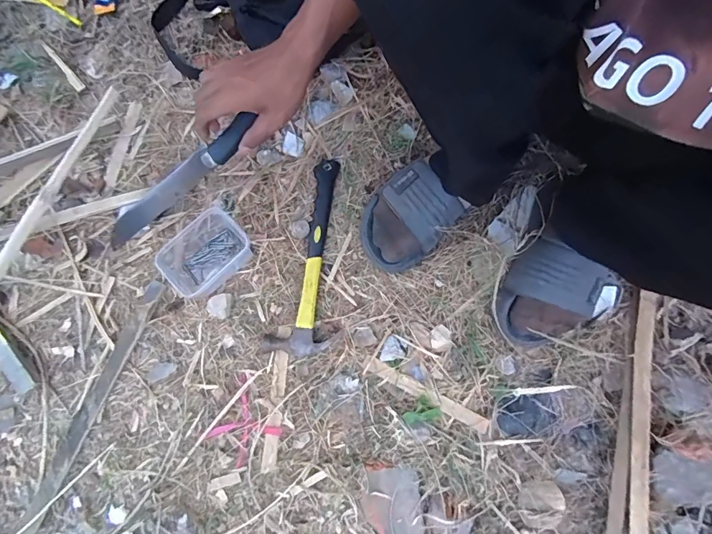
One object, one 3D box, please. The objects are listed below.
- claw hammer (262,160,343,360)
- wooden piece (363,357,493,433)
[{"bbox_3d":[-0.043,-0.014,0.534,0.086,0.022,0.265,14,79,2],"label":"claw hammer"},{"bbox_3d":[0.086,0.158,0.507,0.171,0.004,0.017,28,79,4],"label":"wooden piece"}]

